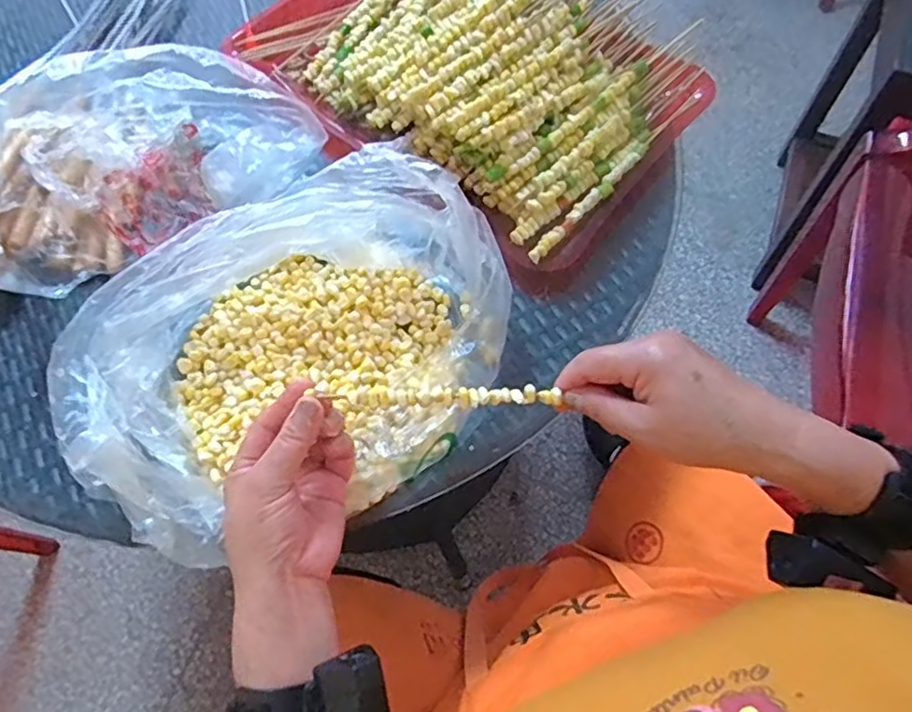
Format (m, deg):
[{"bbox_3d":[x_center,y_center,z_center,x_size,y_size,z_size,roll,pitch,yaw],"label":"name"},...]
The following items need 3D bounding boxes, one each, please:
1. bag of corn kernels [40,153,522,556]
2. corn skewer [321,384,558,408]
[{"bbox_3d":[-0.111,-0.010,0.437,0.312,0.118,0.213,-27,65,-12],"label":"bag of corn kernels"},{"bbox_3d":[-0.006,0.025,0.384,0.136,0.009,0.012,0,63,-6],"label":"corn skewer"}]

